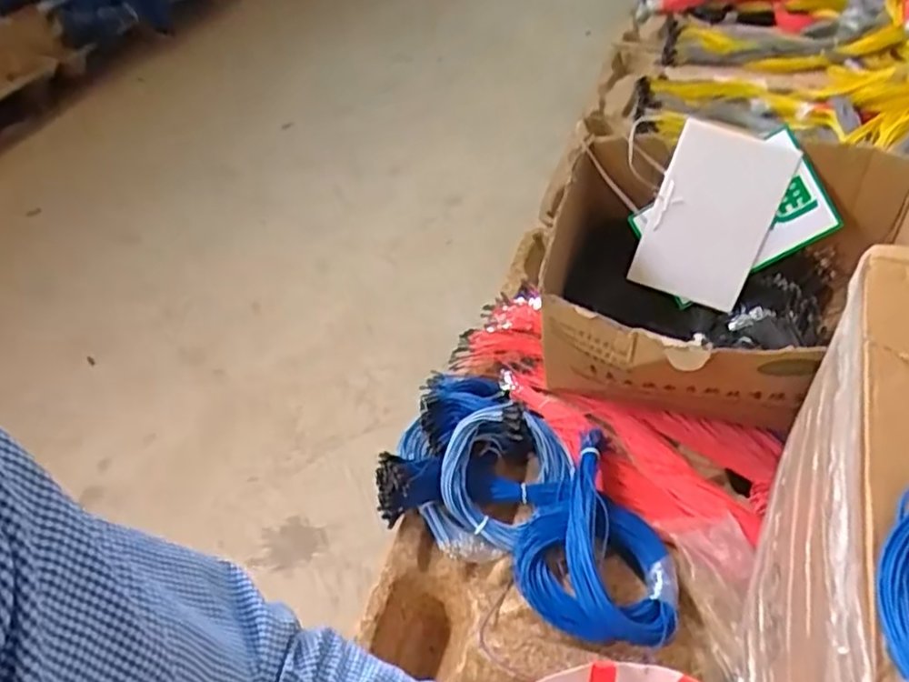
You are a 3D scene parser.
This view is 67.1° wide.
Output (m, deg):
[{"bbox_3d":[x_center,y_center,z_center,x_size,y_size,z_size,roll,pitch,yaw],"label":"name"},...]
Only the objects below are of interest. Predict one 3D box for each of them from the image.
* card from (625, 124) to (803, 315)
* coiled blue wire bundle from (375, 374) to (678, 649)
[{"bbox_3d":[0.446,-0.212,1.194,0.194,0.287,0.010,19,21,5],"label":"card"},{"bbox_3d":[0.127,0.230,1.057,0.491,0.106,0.307,24,50,22],"label":"coiled blue wire bundle"}]

